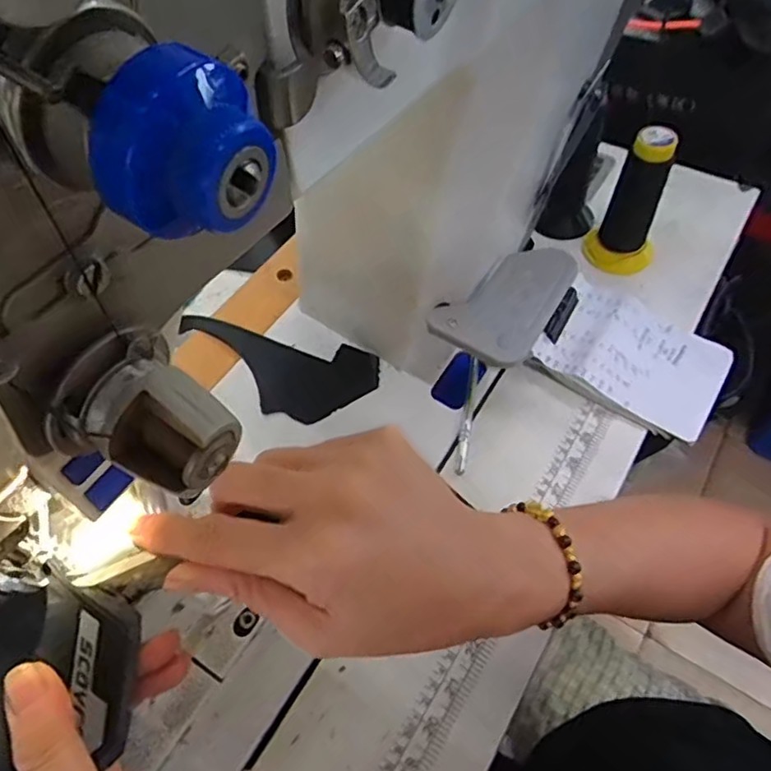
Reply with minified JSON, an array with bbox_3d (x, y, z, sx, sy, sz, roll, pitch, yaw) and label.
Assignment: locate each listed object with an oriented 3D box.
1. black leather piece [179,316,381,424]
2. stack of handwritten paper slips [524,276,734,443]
[{"bbox_3d":[-0.094,-0.012,0.484,0.169,0.012,0.076,15,55,3],"label":"black leather piece"},{"bbox_3d":[0.204,-0.027,0.496,0.139,0.012,0.114,31,58,17],"label":"stack of handwritten paper slips"}]

